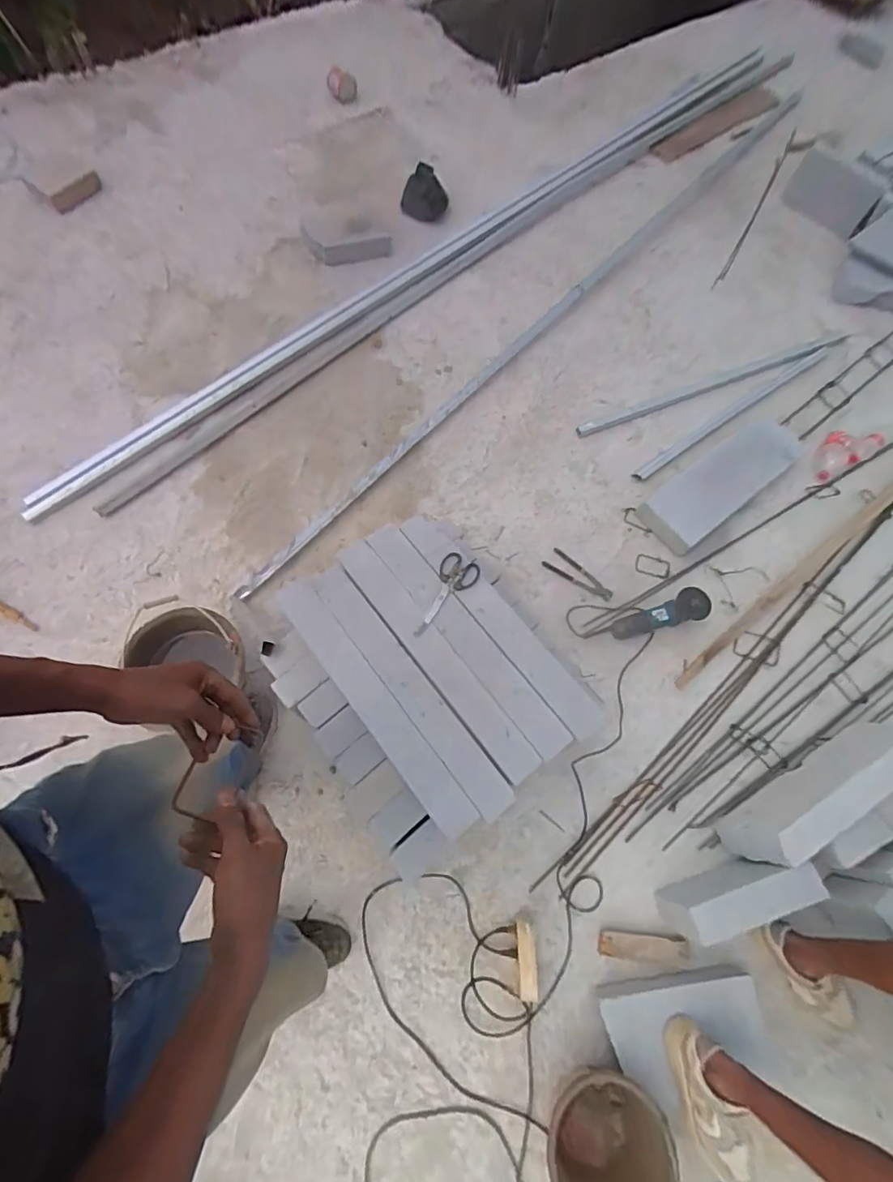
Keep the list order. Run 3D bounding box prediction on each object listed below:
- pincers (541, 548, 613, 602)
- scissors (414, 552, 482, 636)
[{"bbox_3d":[0.403,-0.051,1.567,0.223,0.027,0.078,29,70,8],"label":"pincers"},{"bbox_3d":[-0.009,0.012,1.096,0.080,0.022,0.200,30,71,13],"label":"scissors"}]

